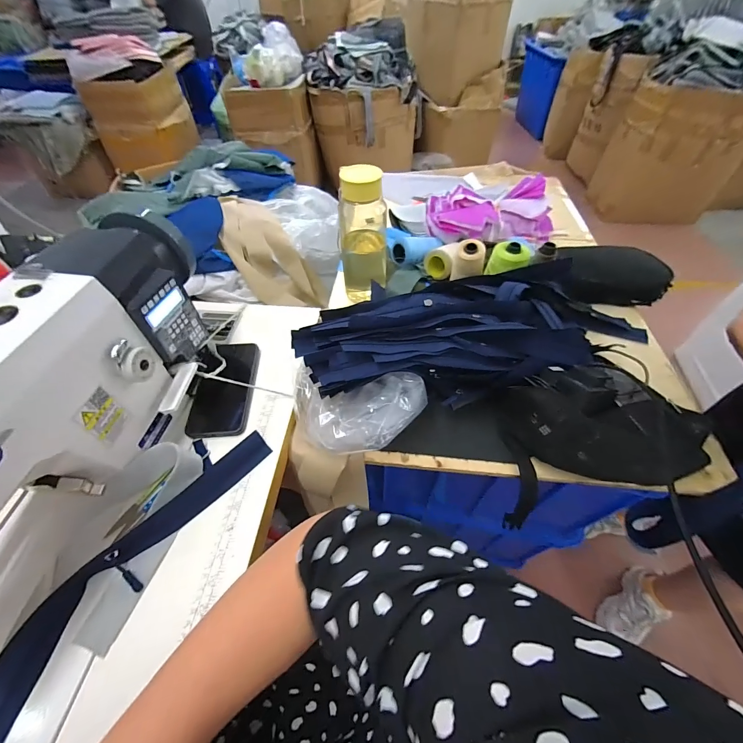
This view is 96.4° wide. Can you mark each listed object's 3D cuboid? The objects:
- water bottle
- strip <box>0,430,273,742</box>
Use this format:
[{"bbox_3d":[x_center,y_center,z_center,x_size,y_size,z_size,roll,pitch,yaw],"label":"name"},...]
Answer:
[{"bbox_3d":[-0.014,-0.234,0.603,0.084,0.230,0.063,-4,52,-2],"label":"water bottle"},{"bbox_3d":[-0.263,0.214,0.345,0.071,0.025,0.388,24,56,18],"label":"strip"}]

